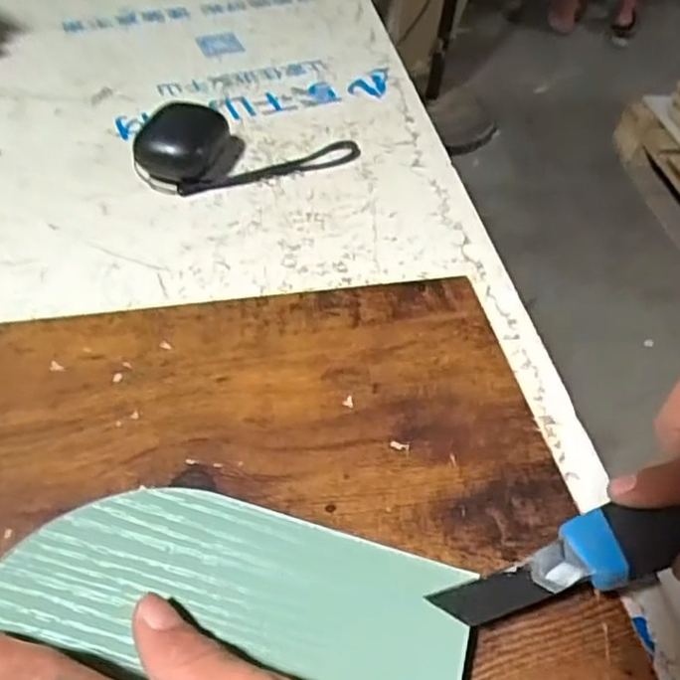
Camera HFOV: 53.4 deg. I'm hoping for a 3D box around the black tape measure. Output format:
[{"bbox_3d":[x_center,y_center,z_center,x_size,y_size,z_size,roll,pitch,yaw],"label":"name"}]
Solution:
[{"bbox_3d":[-0.061,-0.131,0.439,0.142,0.029,0.057,-15,52,-18],"label":"black tape measure"}]

